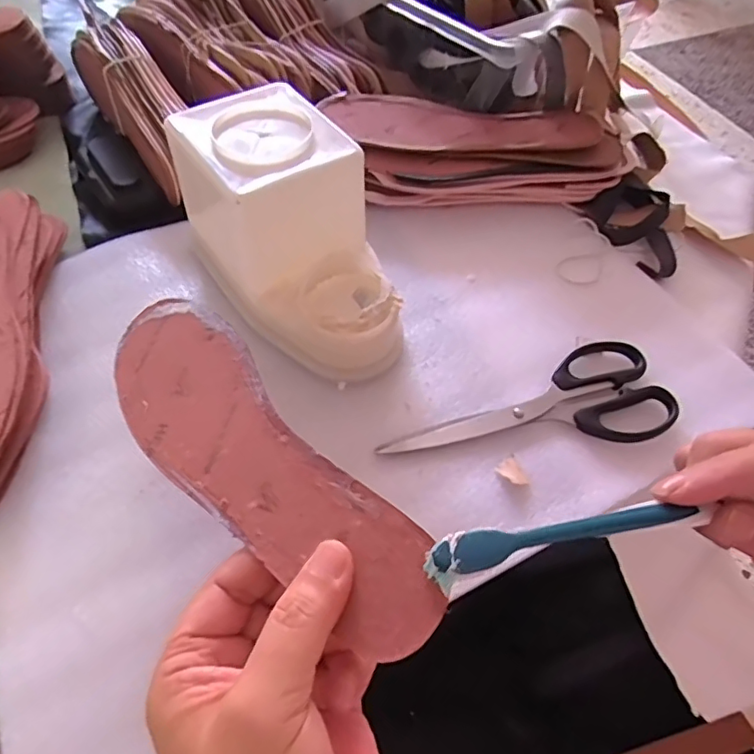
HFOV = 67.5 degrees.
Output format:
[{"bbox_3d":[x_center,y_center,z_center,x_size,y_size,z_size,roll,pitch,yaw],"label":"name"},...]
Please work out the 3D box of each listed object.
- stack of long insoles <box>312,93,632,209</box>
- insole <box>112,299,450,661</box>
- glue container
[{"bbox_3d":[0.091,-0.201,0.519,0.281,0.057,0.105,3,54,1],"label":"stack of long insoles"},{"bbox_3d":[-0.064,0.034,0.262,0.068,0.005,0.230,-44,57,-7],"label":"insole"},{"bbox_3d":[-0.058,-0.099,0.400,0.107,0.118,0.196,-31,60,-22],"label":"glue container"}]

